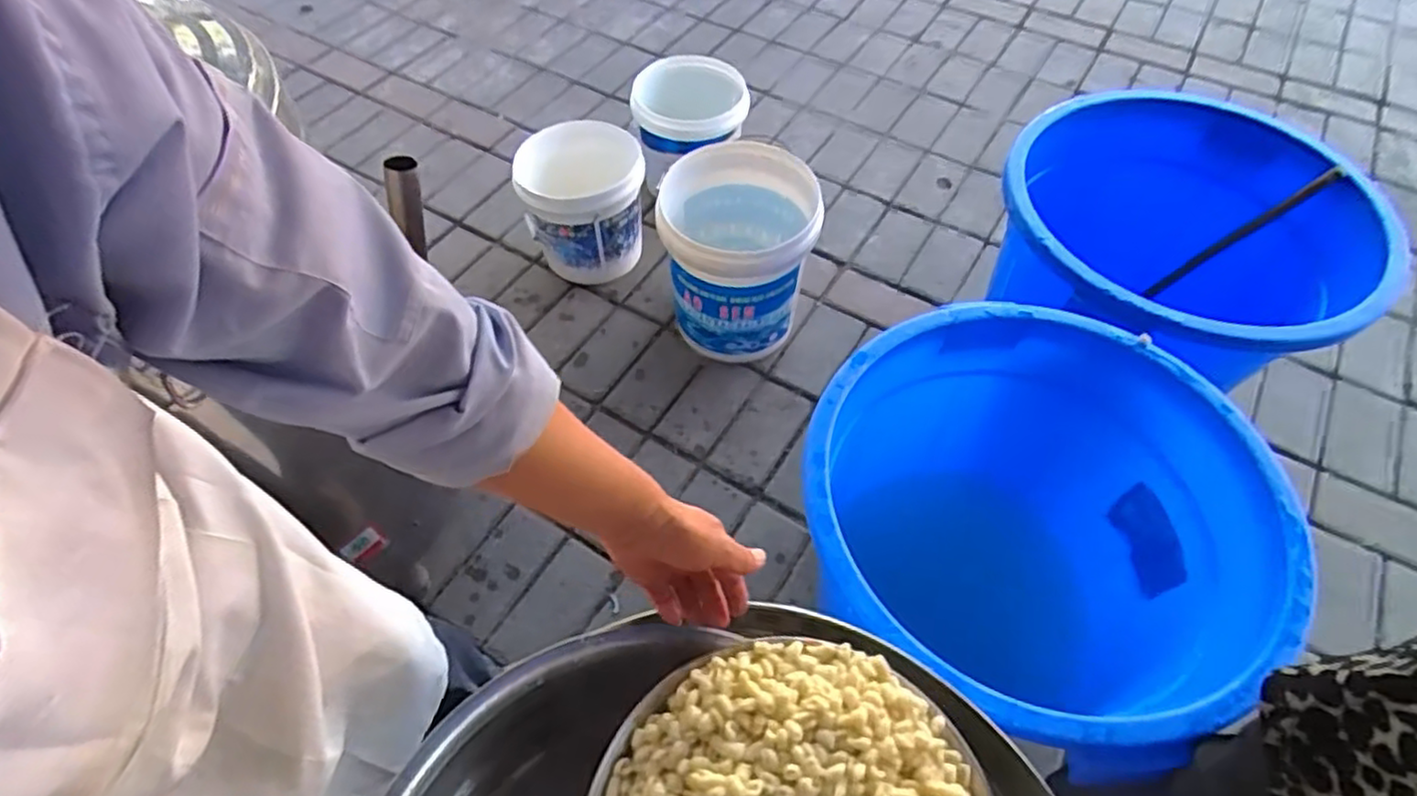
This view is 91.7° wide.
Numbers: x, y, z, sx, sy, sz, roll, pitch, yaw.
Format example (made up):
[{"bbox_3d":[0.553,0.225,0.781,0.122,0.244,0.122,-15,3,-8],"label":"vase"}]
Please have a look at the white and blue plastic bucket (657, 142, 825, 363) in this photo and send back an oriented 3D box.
[{"bbox_3d":[0.055,-0.283,1.442,0.298,0.351,0.315,1,58,-1],"label":"white and blue plastic bucket"}]

